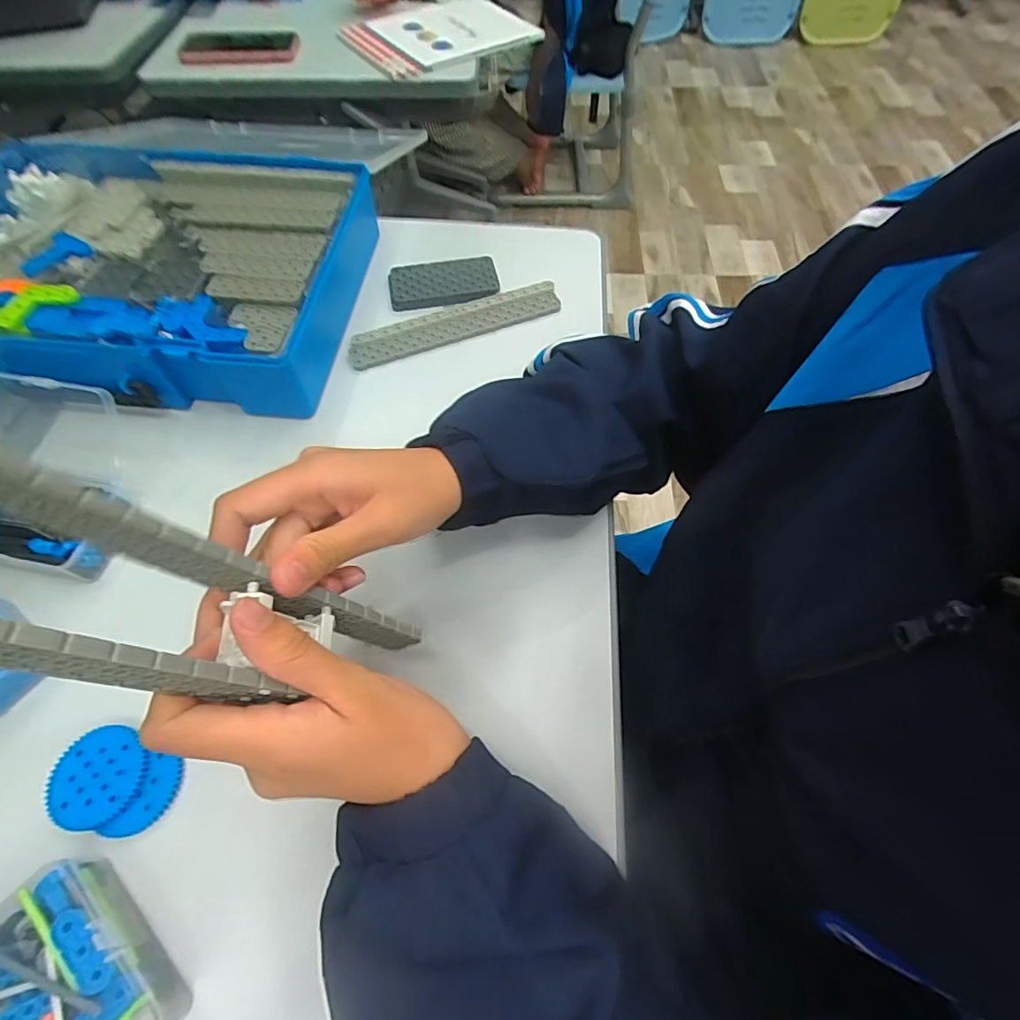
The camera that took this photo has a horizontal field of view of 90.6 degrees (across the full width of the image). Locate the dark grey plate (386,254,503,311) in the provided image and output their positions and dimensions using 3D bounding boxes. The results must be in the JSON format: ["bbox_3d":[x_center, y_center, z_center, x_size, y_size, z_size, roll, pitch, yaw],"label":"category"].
[{"bbox_3d":[-0.062,-0.216,0.478,0.102,0.012,0.048,-11,61,-6],"label":"dark grey plate"}]

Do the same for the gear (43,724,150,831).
[{"bbox_3d":[-0.227,0.147,0.277,0.049,0.004,0.049,1,62,-2],"label":"gear"}]

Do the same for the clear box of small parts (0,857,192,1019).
[{"bbox_3d":[-0.202,0.220,0.227,0.093,0.034,0.069,35,67,19],"label":"clear box of small parts"}]

